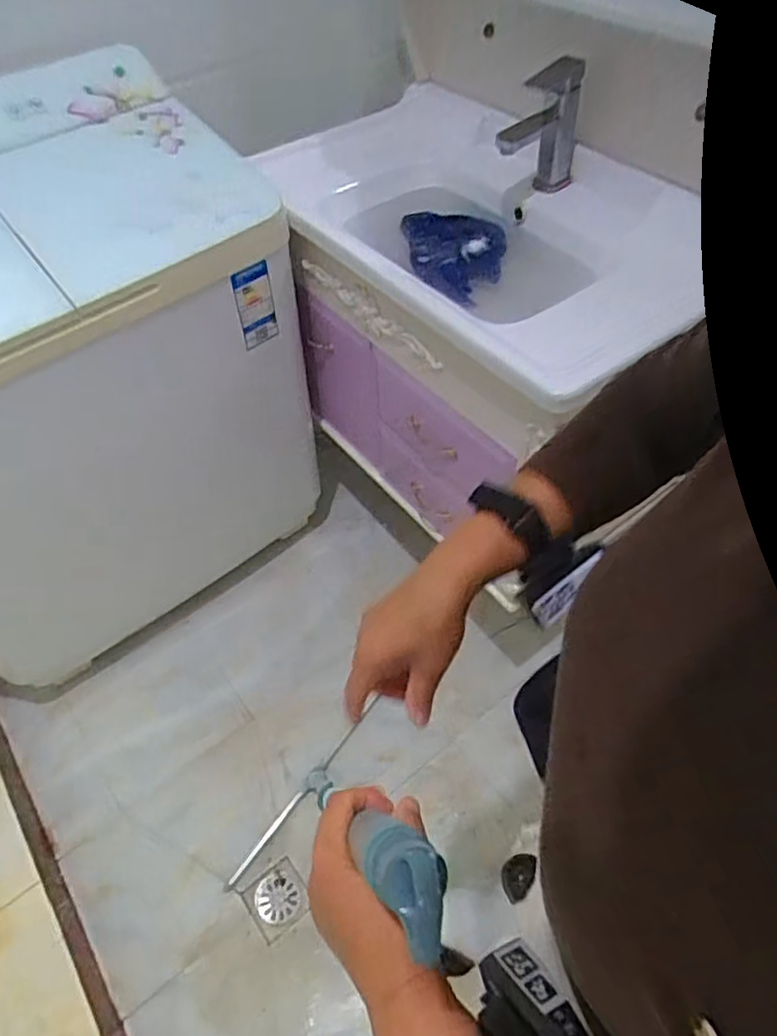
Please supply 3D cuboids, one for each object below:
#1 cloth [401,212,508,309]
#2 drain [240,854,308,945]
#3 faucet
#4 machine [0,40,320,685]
[{"bbox_3d":[0.106,-0.416,1.022,0.166,0.032,0.257,0,52,3],"label":"cloth"},{"bbox_3d":[-0.202,0.687,1.155,0.099,0.005,0.103,-32,57,-20],"label":"drain"},{"bbox_3d":[0.228,-0.579,0.967,0.149,0.169,0.042,-31,57,-19],"label":"faucet"},{"bbox_3d":[-0.546,-0.185,1.147,0.775,0.866,0.425,-30,56,-19],"label":"machine"}]

